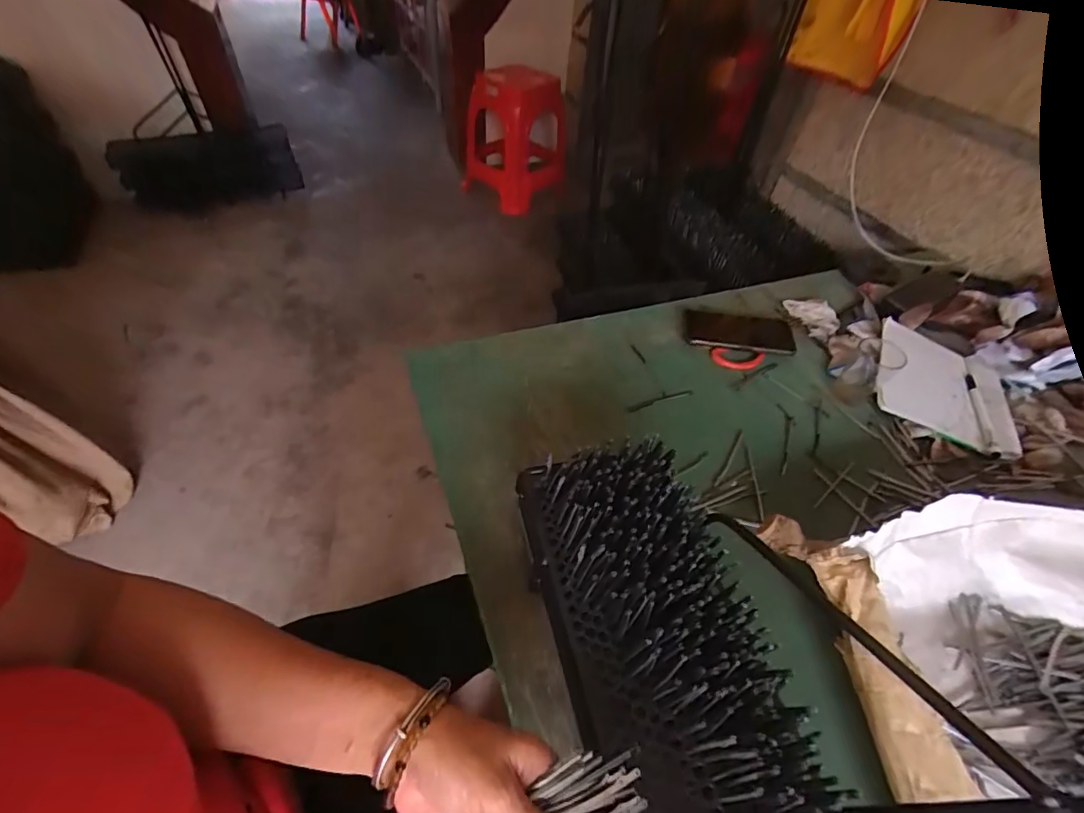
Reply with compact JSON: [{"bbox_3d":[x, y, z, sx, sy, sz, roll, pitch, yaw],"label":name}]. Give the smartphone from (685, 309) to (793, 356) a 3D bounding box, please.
[{"bbox_3d":[0.295,-0.114,0.712,0.158,0.015,0.061,7,69,-3],"label":"smartphone"}]

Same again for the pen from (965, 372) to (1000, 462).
[{"bbox_3d":[0.596,0.008,0.644,0.014,0.015,0.159,19,50,11],"label":"pen"}]

